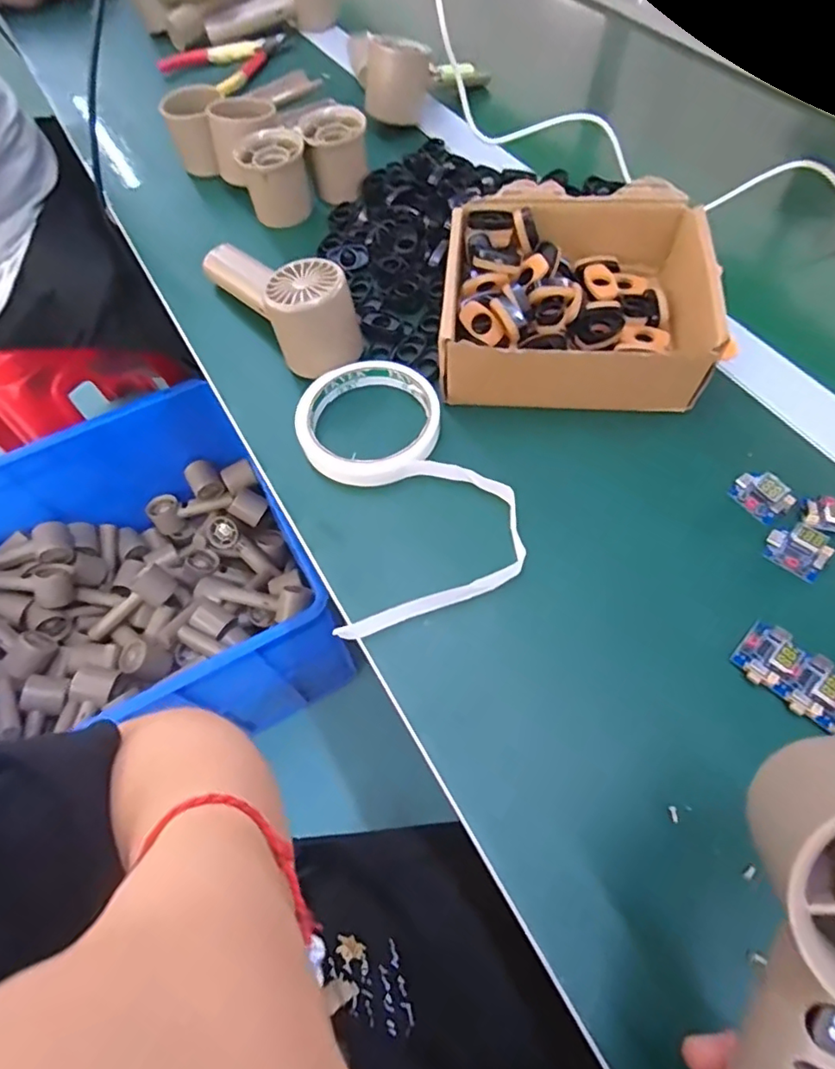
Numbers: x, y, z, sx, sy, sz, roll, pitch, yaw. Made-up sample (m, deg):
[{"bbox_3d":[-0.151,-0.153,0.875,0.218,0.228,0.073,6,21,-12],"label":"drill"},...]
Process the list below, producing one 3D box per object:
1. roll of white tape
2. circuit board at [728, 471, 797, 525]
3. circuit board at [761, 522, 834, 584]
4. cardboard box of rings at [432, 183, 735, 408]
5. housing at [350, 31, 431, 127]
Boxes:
[{"bbox_3d":[-0.009,-0.036,0.348,0.113,0.021,0.181,-14,62,-5],"label":"roll of white tape"},{"bbox_3d":[0.200,-0.024,0.324,0.021,0.015,0.031,-36,65,-16],"label":"circuit board"},{"bbox_3d":[0.210,0.008,0.308,0.030,0.015,0.021,35,68,20],"label":"circuit board"},{"bbox_3d":[0.104,-0.161,0.379,0.165,0.054,0.145,3,62,5],"label":"cardboard box of rings"},{"bbox_3d":[-0.020,-0.437,0.542,0.067,0.058,0.048,-3,61,2],"label":"housing"}]

